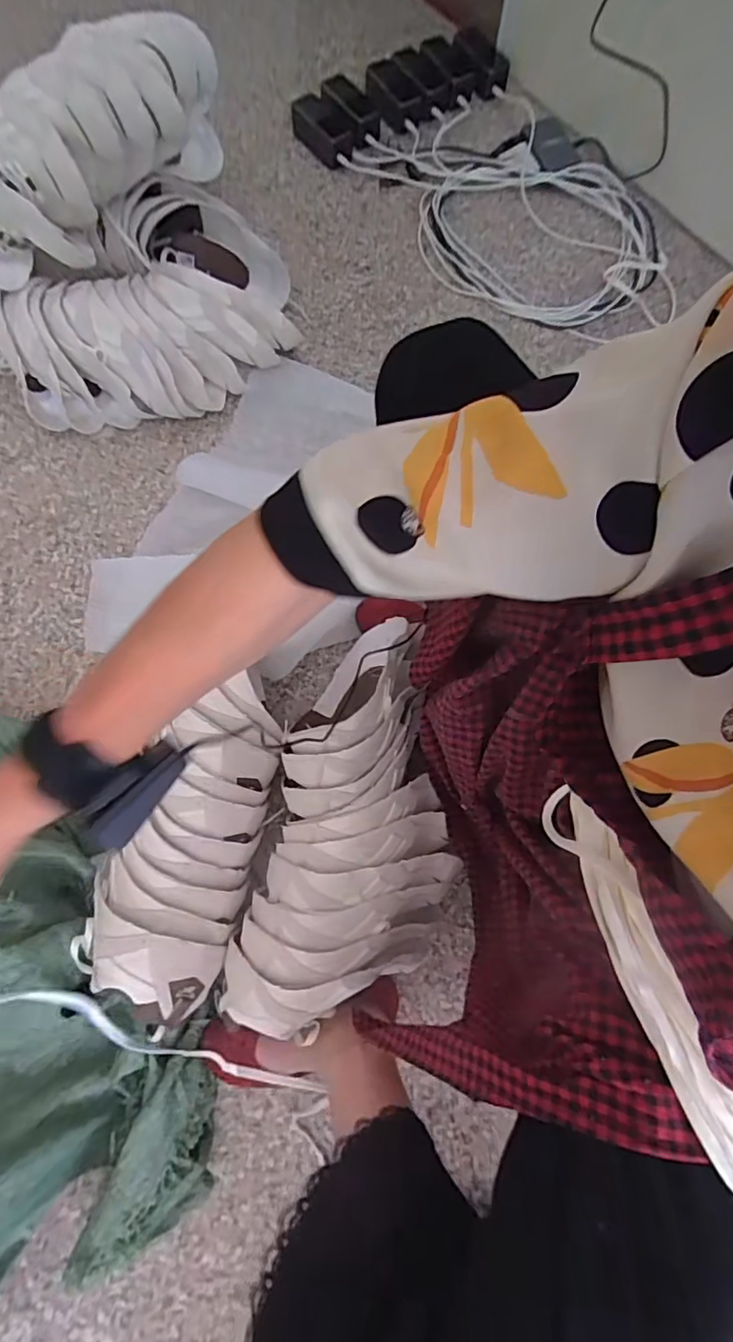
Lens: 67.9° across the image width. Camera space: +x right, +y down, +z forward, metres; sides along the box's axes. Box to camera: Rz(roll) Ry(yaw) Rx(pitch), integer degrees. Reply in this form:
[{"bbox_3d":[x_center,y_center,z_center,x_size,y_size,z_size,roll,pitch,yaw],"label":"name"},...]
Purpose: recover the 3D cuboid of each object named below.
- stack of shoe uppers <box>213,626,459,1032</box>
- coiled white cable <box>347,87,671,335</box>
[{"bbox_3d":[-0.002,0.169,0.634,0.210,0.107,0.445,12,75,1],"label":"stack of shoe uppers"},{"bbox_3d":[0.287,-0.837,0.997,0.428,0.037,0.569,-29,78,-9],"label":"coiled white cable"}]

